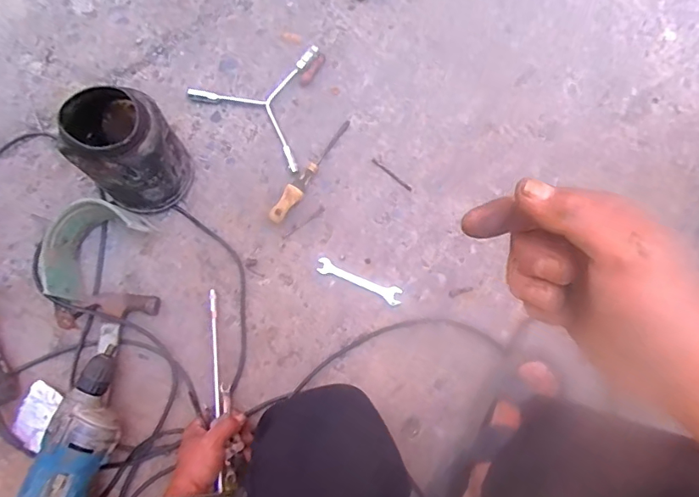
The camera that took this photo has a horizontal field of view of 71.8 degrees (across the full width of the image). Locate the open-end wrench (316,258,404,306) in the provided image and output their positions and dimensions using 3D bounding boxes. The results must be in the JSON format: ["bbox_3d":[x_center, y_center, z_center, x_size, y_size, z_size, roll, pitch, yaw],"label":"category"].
[{"bbox_3d":[0.017,0.053,0.775,0.140,0.006,0.027,22,78,4],"label":"open-end wrench"}]

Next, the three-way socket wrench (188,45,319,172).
[{"bbox_3d":[-0.122,-0.272,0.830,0.229,0.015,0.199,36,79,6],"label":"three-way socket wrench"}]

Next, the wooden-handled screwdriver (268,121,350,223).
[{"bbox_3d":[-0.063,-0.132,0.804,0.024,0.033,0.215,33,79,6],"label":"wooden-handled screwdriver"}]

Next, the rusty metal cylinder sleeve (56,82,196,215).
[{"bbox_3d":[-0.325,-0.141,0.728,0.138,0.177,0.134,0,77,-1],"label":"rusty metal cylinder sleeve"}]

